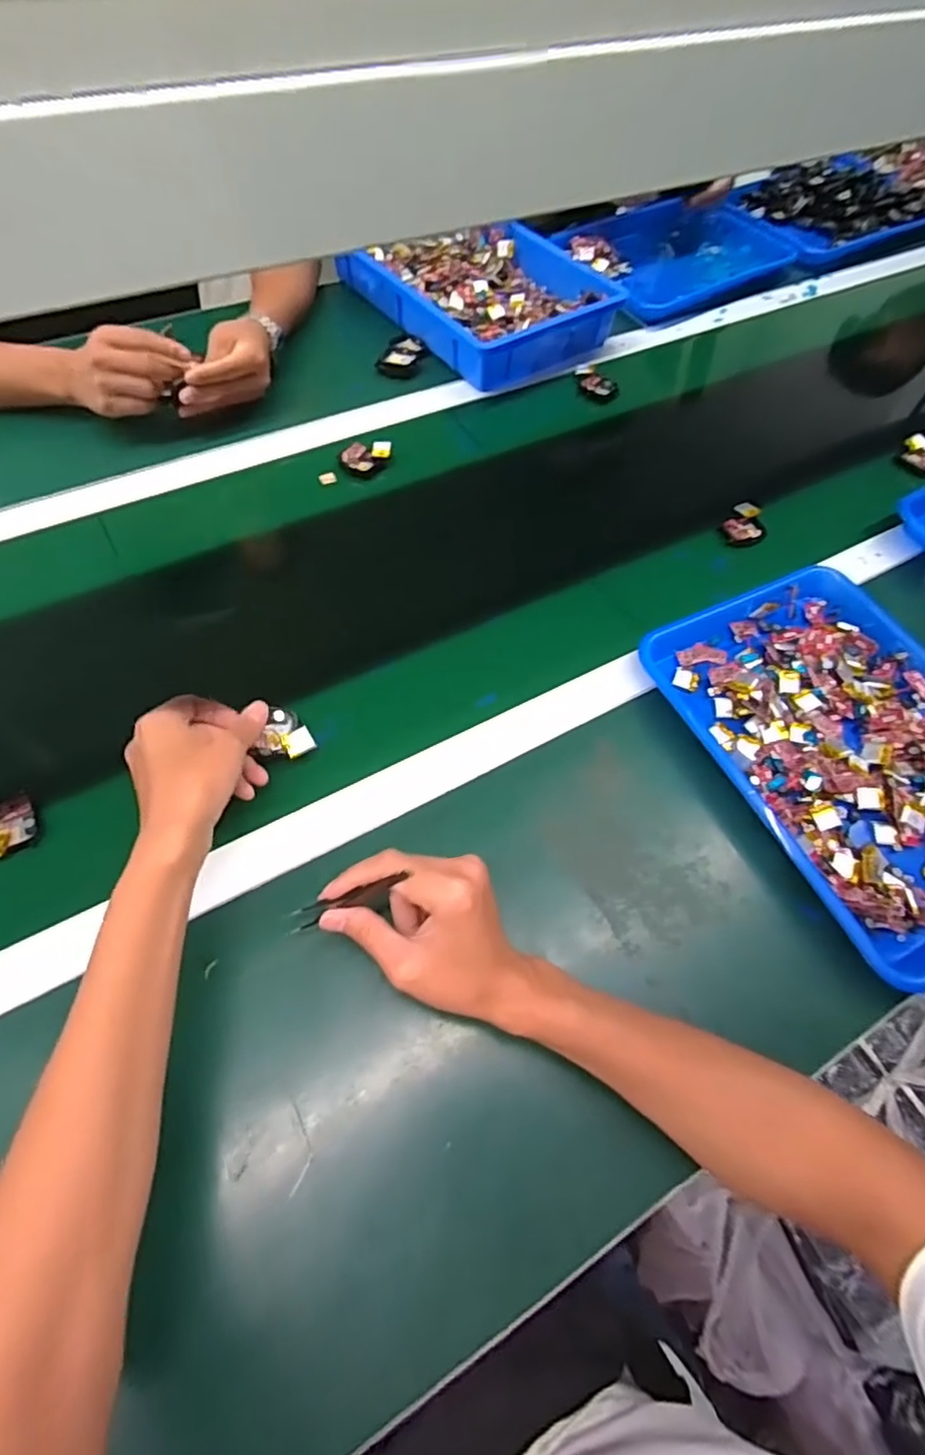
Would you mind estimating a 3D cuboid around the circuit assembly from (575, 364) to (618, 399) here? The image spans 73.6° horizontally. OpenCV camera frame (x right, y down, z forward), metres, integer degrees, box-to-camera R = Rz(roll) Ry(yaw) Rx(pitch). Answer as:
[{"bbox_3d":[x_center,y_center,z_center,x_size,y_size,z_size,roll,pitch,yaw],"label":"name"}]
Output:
[{"bbox_3d":[0.168,-0.438,0.788,0.030,0.019,0.066,-38,69,-23],"label":"circuit assembly"}]

